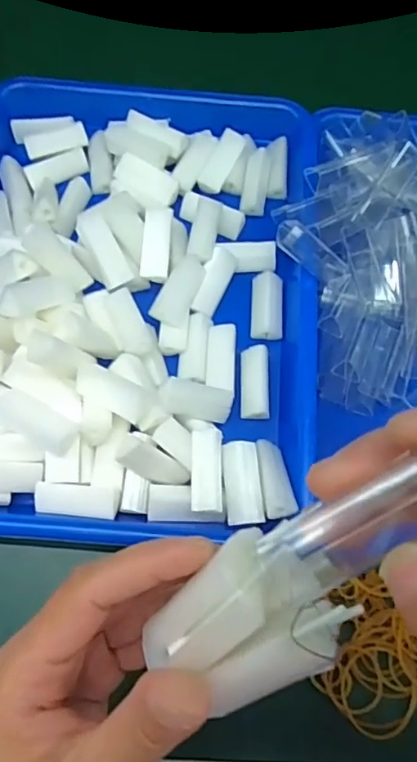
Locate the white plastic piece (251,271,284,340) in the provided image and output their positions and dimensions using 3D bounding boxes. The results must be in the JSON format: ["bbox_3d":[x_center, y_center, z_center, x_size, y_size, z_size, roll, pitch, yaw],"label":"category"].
[{"bbox_3d":[0.040,-0.051,0.364,0.022,0.013,0.046,5,68,-1],"label":"white plastic piece"}]

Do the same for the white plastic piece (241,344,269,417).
[{"bbox_3d":[0.030,0.001,0.342,0.017,0.014,0.046,3,69,-2],"label":"white plastic piece"}]

